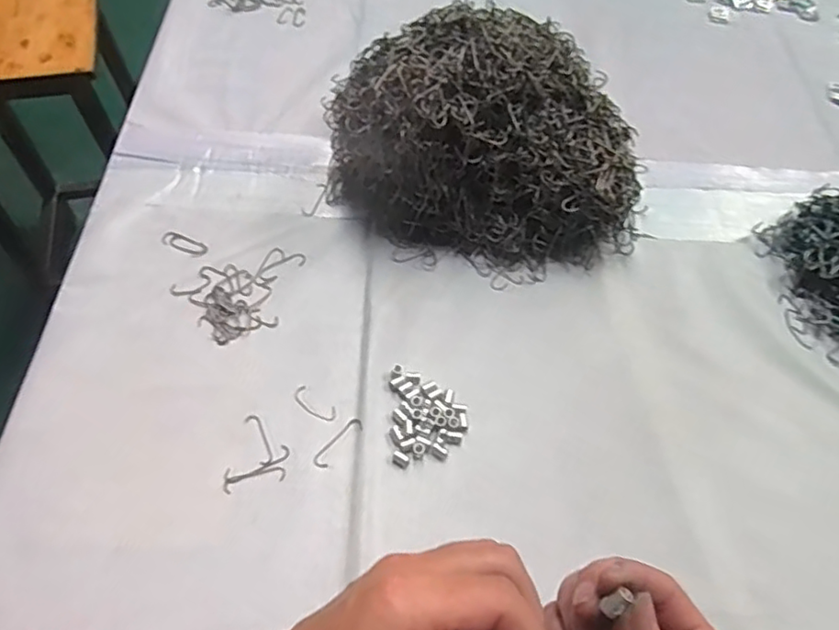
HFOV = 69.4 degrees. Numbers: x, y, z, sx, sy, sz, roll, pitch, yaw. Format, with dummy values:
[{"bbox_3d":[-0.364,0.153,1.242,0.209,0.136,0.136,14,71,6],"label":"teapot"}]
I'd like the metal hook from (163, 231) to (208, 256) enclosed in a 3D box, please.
[{"bbox_3d":[-0.206,-0.063,0.536,0.043,0.004,0.016,21,58,10],"label":"metal hook"}]

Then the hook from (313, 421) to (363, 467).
[{"bbox_3d":[-0.059,0.094,0.445,0.012,0.004,0.044,35,61,18],"label":"hook"}]

